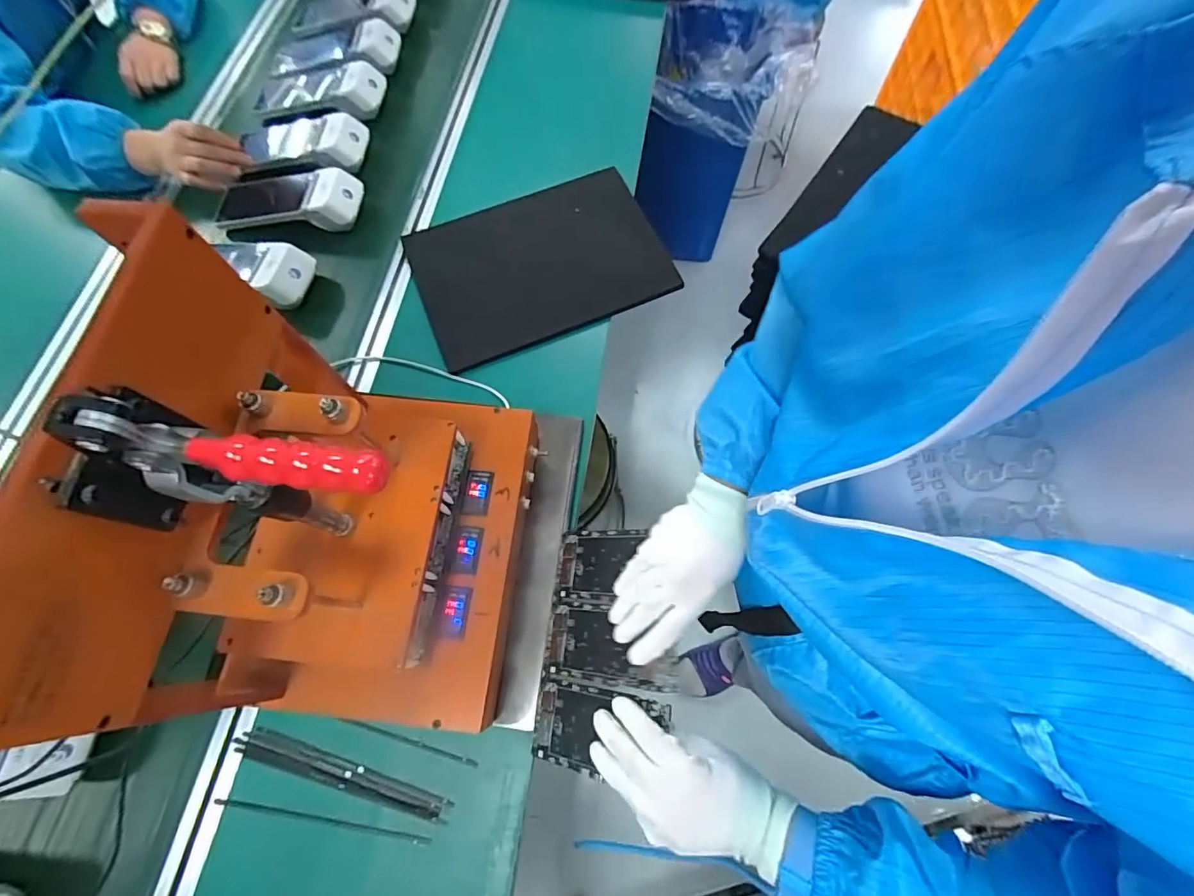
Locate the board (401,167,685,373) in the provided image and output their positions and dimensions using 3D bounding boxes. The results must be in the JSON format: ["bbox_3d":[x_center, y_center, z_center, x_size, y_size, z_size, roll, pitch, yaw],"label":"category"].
[{"bbox_3d":[-0.080,-0.275,0.729,0.346,0.019,0.249,-21,67,-11],"label":"board"}]

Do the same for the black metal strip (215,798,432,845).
[{"bbox_3d":[-0.268,0.362,0.490,0.217,0.004,0.009,8,70,4],"label":"black metal strip"}]

